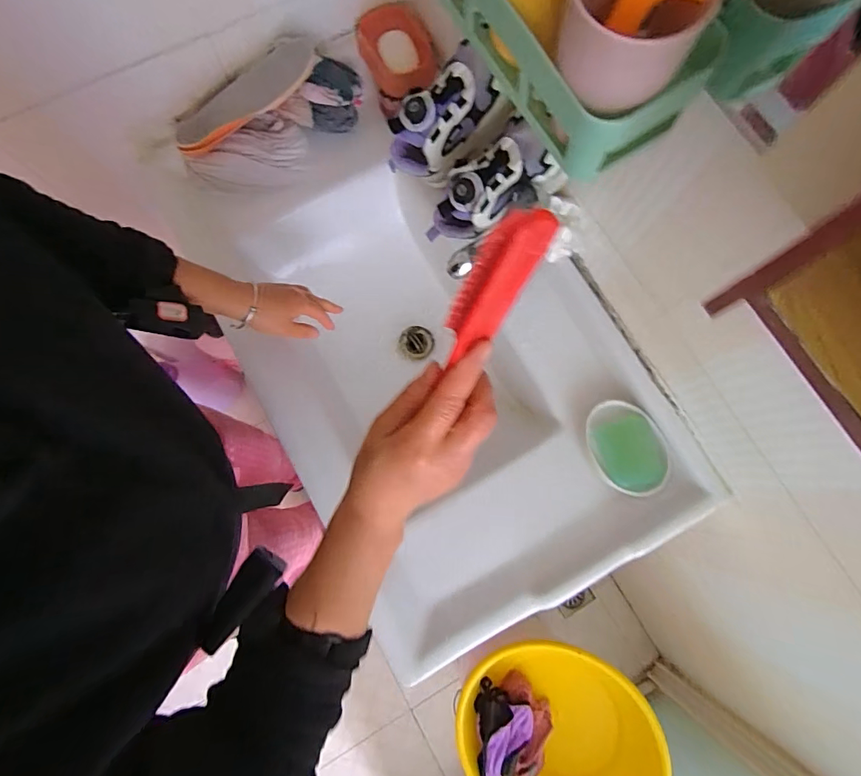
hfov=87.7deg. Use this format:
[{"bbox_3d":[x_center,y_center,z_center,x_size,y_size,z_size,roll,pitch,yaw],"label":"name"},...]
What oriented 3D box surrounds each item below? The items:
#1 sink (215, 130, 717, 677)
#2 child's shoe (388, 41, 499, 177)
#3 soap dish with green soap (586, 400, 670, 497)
[{"bbox_3d":[-0.004,-0.033,0.670,0.447,0.173,0.694,-30,80,-6],"label":"sink"},{"bbox_3d":[-0.003,-0.326,0.550,0.086,0.177,0.070,-6,75,-42],"label":"child's shoe"},{"bbox_3d":[0.254,0.074,0.572,0.091,0.021,0.118,-21,79,-4],"label":"soap dish with green soap"}]

